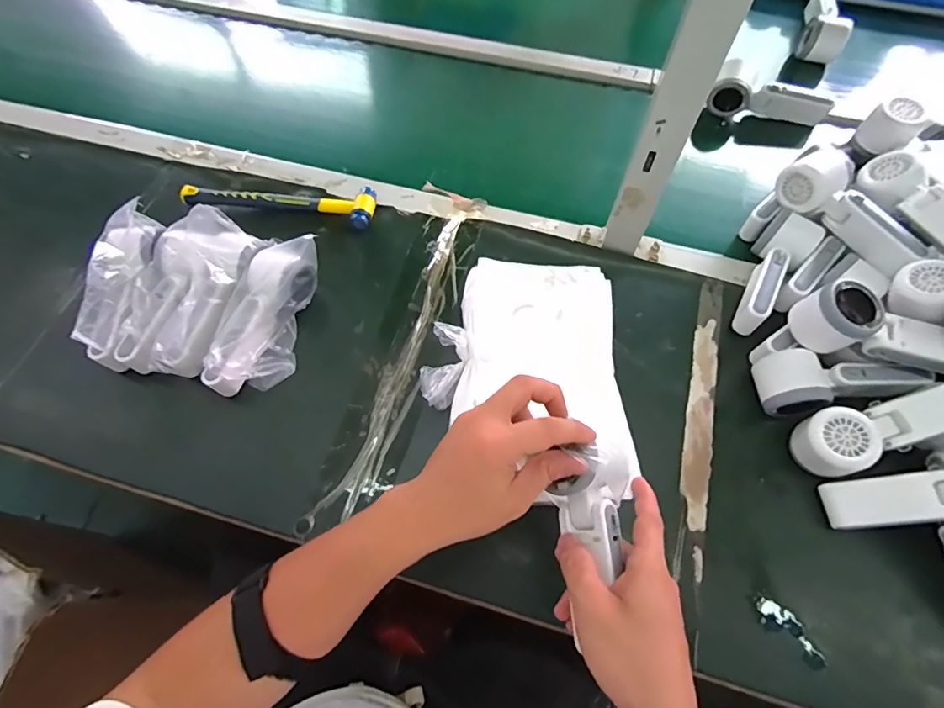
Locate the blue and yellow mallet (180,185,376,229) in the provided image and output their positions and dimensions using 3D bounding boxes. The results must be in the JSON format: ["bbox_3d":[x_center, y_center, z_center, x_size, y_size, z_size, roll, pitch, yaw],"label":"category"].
[{"bbox_3d":[-0.245,-0.194,0.608,0.241,0.028,0.059,4,66,3],"label":"blue and yellow mallet"}]

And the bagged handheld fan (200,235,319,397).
[{"bbox_3d":[-0.220,-0.040,0.510,0.077,0.085,0.178,19,80,10],"label":"bagged handheld fan"}]

